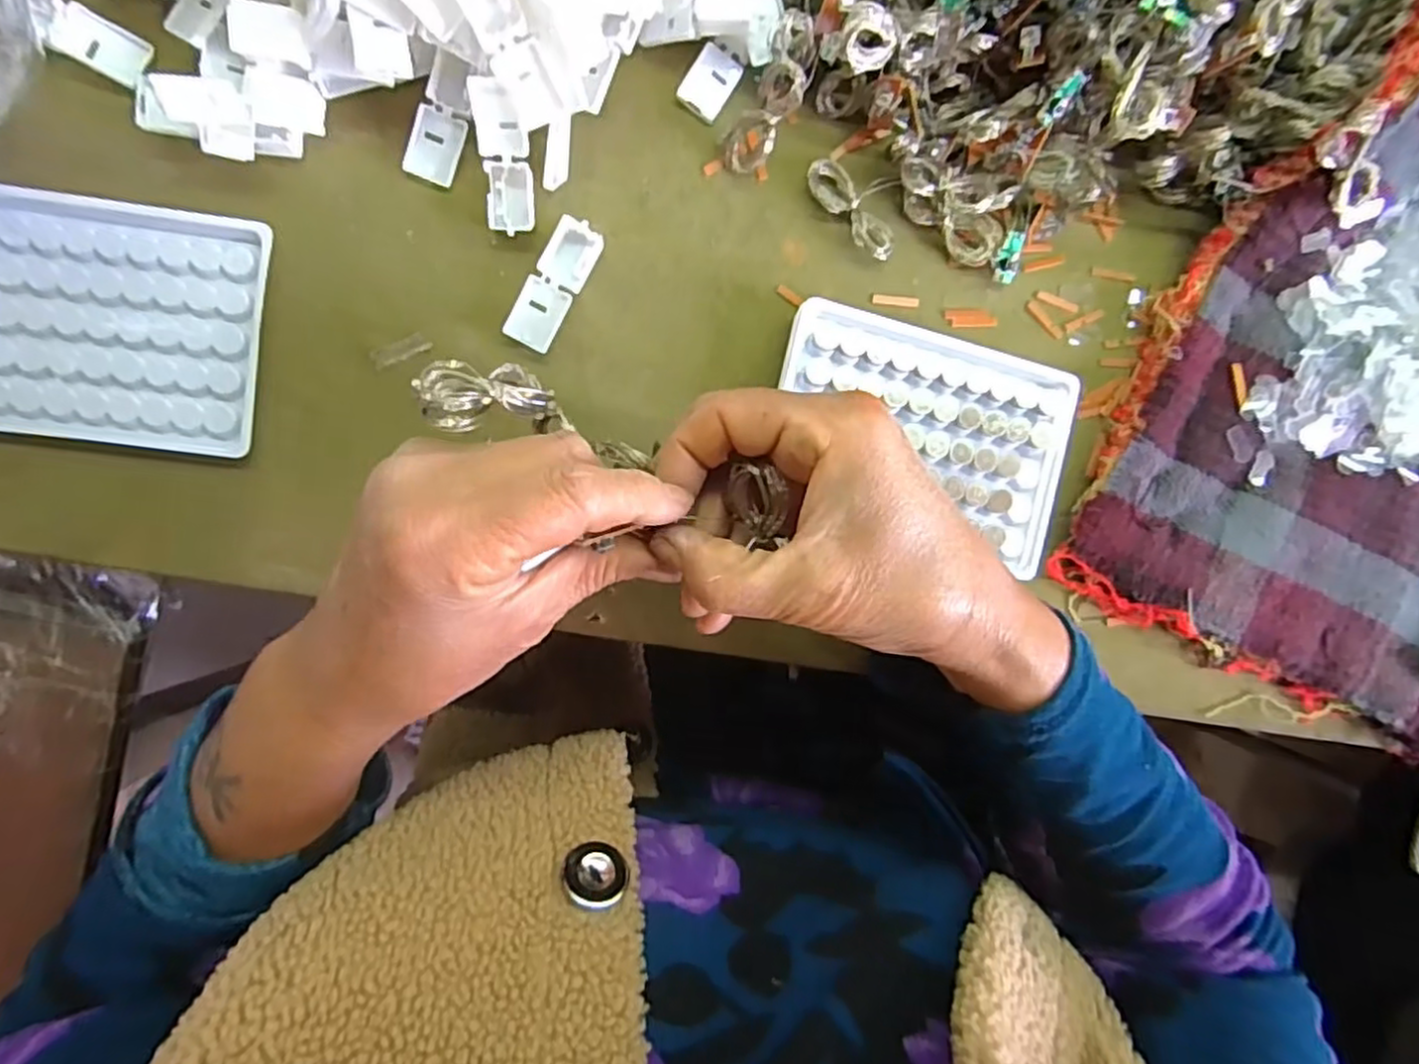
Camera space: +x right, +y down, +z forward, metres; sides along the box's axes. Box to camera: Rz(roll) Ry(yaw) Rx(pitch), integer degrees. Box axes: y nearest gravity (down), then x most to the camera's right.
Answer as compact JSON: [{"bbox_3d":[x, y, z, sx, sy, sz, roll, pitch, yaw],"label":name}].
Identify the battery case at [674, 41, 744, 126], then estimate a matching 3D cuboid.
[{"bbox_3d":[0.000,-0.195,0.313,0.019,0.005,0.028,32,86,-6],"label":"battery case"}]

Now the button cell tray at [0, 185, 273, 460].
[{"bbox_3d":[-0.242,-0.082,0.279,0.125,0.012,0.094,6,90,-7],"label":"button cell tray"}]

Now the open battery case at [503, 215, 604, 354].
[{"bbox_3d":[-0.065,-0.104,0.301,0.020,0.010,0.055,27,87,-6],"label":"open battery case"}]

